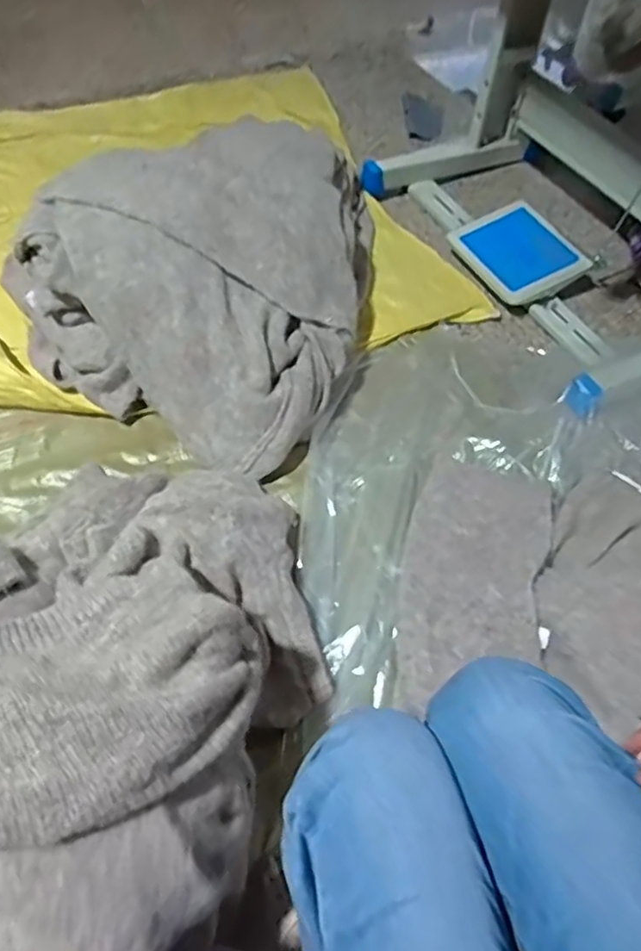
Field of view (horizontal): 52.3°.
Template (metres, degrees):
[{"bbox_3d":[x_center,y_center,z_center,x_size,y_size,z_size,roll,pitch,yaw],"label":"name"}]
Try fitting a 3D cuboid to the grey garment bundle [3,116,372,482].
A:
[{"bbox_3d":[-0.187,-0.410,1.220,0.581,0.253,0.696,19,57,12],"label":"grey garment bundle"}]

